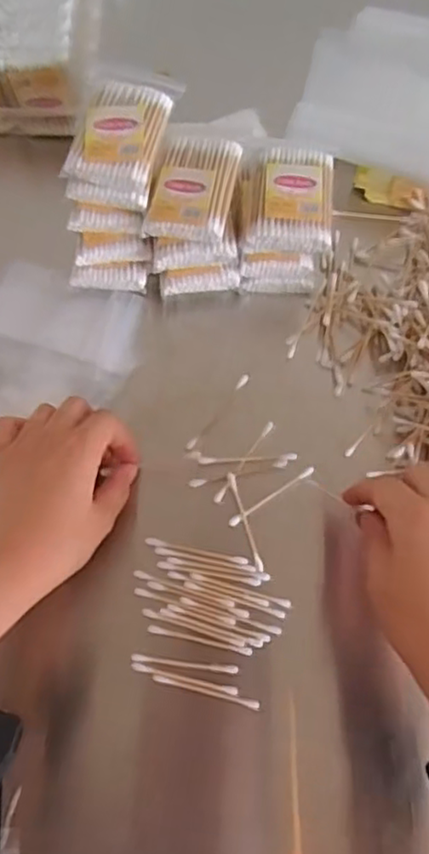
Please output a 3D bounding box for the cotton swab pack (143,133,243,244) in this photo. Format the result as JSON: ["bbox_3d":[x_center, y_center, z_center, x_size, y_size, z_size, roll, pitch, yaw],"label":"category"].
[{"bbox_3d":[-0.014,-0.166,0.474,0.054,0.017,0.076,12,74,2],"label":"cotton swab pack"}]

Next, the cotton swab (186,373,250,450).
[{"bbox_3d":[0.003,-0.012,0.506,0.006,0.004,0.073,37,76,8],"label":"cotton swab"}]

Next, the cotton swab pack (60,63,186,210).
[{"bbox_3d":[-0.062,-0.207,0.468,0.056,0.025,0.092,16,74,3],"label":"cotton swab pack"}]

